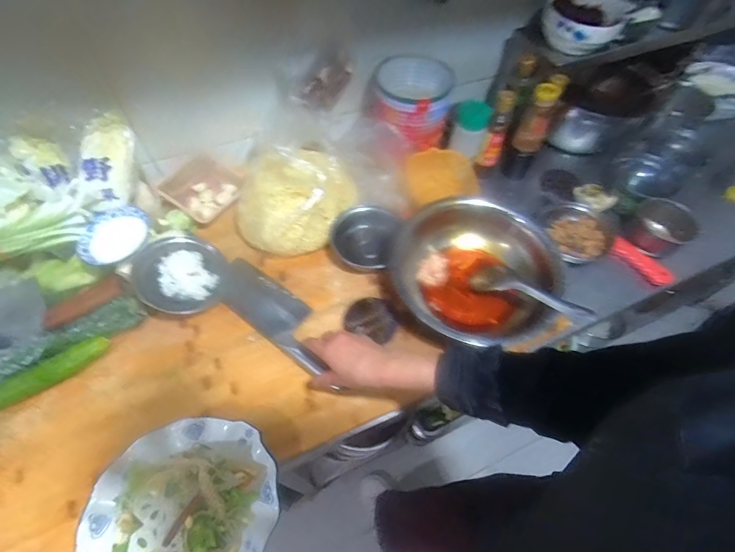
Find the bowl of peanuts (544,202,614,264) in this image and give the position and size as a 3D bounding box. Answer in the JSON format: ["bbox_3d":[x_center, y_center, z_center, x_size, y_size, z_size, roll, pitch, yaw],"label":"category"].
[{"bbox_3d":[0.426,-0.080,0.762,0.115,0.035,0.134,4,55,0],"label":"bowl of peanuts"}]

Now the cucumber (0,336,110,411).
[{"bbox_3d":[-0.512,0.162,0.540,0.264,0.031,0.050,-22,60,-17],"label":"cucumber"}]

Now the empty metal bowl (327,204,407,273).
[{"bbox_3d":[-0.001,-0.067,0.701,0.125,0.043,0.133,18,57,9],"label":"empty metal bowl"}]

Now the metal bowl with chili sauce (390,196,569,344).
[{"bbox_3d":[0.175,-0.015,0.656,0.265,0.072,0.257,2,56,-2],"label":"metal bowl with chili sauce"}]

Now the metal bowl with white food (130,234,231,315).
[{"bbox_3d":[-0.306,-0.001,0.634,0.133,0.038,0.127,-32,92,-26],"label":"metal bowl with white food"}]

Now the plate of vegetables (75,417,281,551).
[{"bbox_3d":[-0.215,0.267,0.455,0.203,0.056,0.188,-8,56,-8],"label":"plate of vegetables"}]

